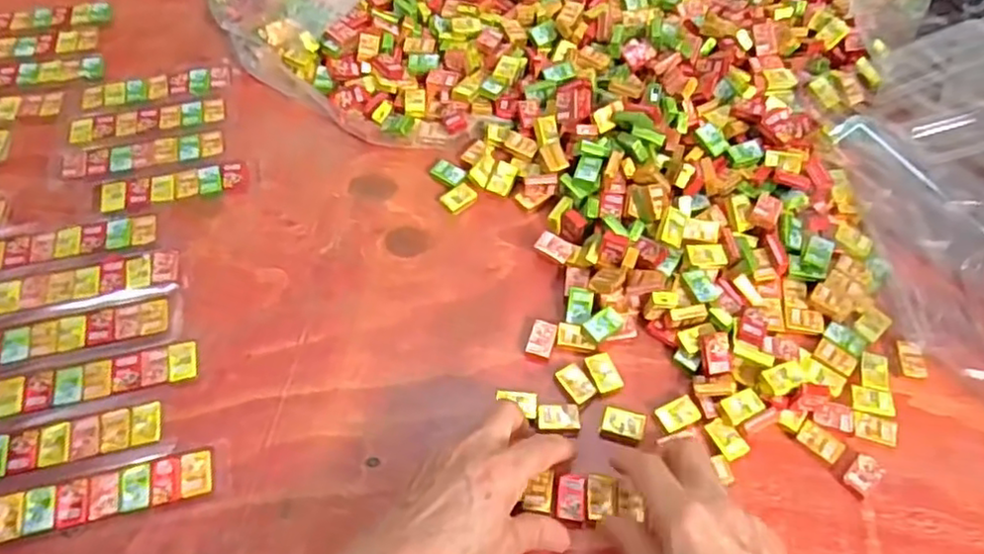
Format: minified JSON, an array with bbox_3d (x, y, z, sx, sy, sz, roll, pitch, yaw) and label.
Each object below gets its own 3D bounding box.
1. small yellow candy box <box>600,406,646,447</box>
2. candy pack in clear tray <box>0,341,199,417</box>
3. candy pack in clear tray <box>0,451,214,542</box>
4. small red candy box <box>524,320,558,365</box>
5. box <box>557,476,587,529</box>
[{"bbox_3d":[0.082,0.092,0.417,0.025,0.008,0.018,13,57,7],"label":"small yellow candy box"},{"bbox_3d":[-0.247,0.062,0.420,0.118,0.004,0.025,-12,58,-10],"label":"candy pack in clear tray"},{"bbox_3d":[-0.221,0.125,0.382,0.119,0.009,0.026,-10,58,-9],"label":"candy pack in clear tray"},{"bbox_3d":[0.033,0.043,0.448,0.017,0.008,0.027,14,57,7],"label":"small red candy box"},{"bbox_3d":[0.046,0.130,0.391,0.016,0.006,0.029,4,57,1],"label":"box"}]

